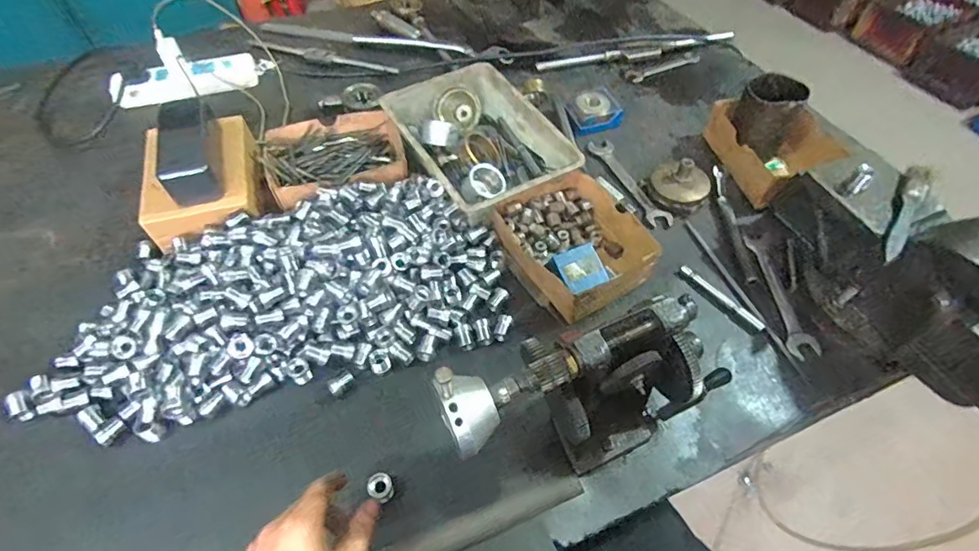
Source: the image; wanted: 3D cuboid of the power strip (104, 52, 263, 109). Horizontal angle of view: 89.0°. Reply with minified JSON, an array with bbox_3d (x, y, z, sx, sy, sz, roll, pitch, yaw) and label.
[{"bbox_3d":[-0.469,-0.303,0.764,0.202,0.034,0.073,-12,55,-10],"label":"power strip"}]

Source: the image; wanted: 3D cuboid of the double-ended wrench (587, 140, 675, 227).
[{"bbox_3d":[0.191,-0.128,0.683,0.036,0.008,0.169,-18,56,-14],"label":"double-ended wrench"}]

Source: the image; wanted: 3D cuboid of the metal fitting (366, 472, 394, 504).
[{"bbox_3d":[-0.095,0.185,0.436,0.019,0.023,0.021,37,61,23],"label":"metal fitting"}]

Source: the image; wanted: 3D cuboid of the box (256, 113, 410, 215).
[{"bbox_3d":[-0.200,-0.154,0.656,0.182,0.044,0.142,-16,56,-13],"label":"box"}]

